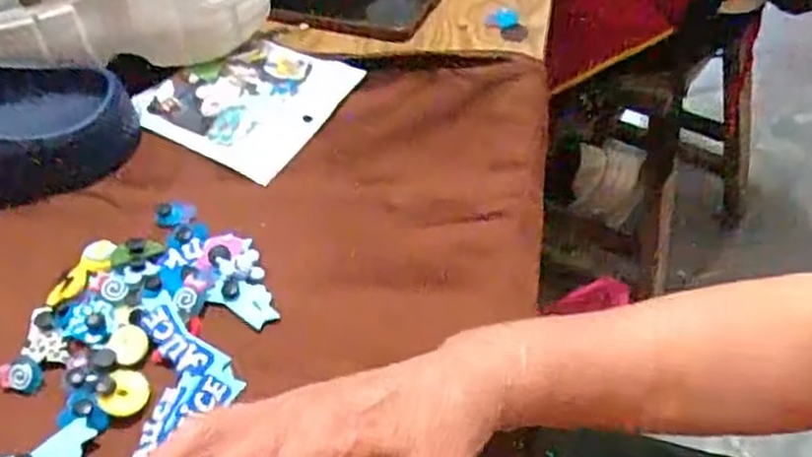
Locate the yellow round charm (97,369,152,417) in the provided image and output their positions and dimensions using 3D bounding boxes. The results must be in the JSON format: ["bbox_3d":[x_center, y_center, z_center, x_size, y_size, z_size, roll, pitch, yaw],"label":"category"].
[{"bbox_3d":[-0.141,0.084,0.385,0.022,0.004,0.023,8,61,-14],"label":"yellow round charm"}]

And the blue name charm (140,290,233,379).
[{"bbox_3d":[-0.121,0.058,0.405,0.069,0.009,0.021,35,59,30],"label":"blue name charm"}]

